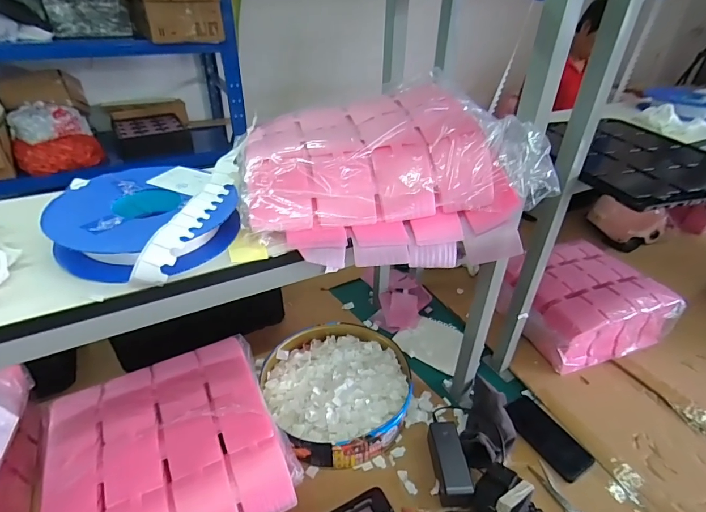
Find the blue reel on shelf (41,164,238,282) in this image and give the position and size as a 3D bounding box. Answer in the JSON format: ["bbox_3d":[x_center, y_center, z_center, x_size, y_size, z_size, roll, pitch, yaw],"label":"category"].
[{"bbox_3d":[-0.248,-0.047,0.478,0.201,0.055,0.192,2,34,-1],"label":"blue reel on shelf"}]

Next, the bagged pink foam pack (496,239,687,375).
[{"bbox_3d":[0.575,0.116,1.005,0.324,0.150,0.273,-10,36,-17],"label":"bagged pink foam pack"}]

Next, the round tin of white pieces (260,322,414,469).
[{"bbox_3d":[-0.025,0.265,0.823,0.293,0.061,0.303,2,34,-1],"label":"round tin of white pieces"}]

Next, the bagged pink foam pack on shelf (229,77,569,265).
[{"bbox_3d":[0.032,-0.126,0.574,0.373,0.153,0.286,-5,35,-11],"label":"bagged pink foam pack on shelf"}]

